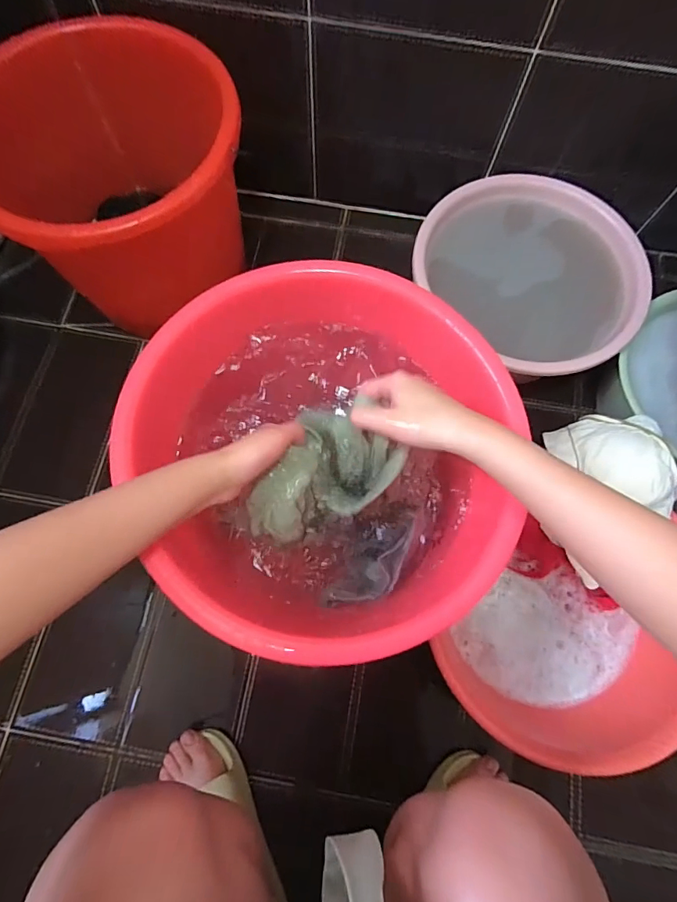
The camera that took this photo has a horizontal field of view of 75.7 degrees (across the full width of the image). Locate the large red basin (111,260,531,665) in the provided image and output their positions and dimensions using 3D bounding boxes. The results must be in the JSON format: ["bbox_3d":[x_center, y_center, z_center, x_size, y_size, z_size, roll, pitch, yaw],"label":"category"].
[{"bbox_3d":[-0.024,-0.003,0.446,0.339,0.131,0.329,1,73,-2],"label":"large red basin"}]

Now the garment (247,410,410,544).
[{"bbox_3d":[-0.013,0.031,0.427,0.112,0.077,0.139,27,74,6],"label":"garment"}]

